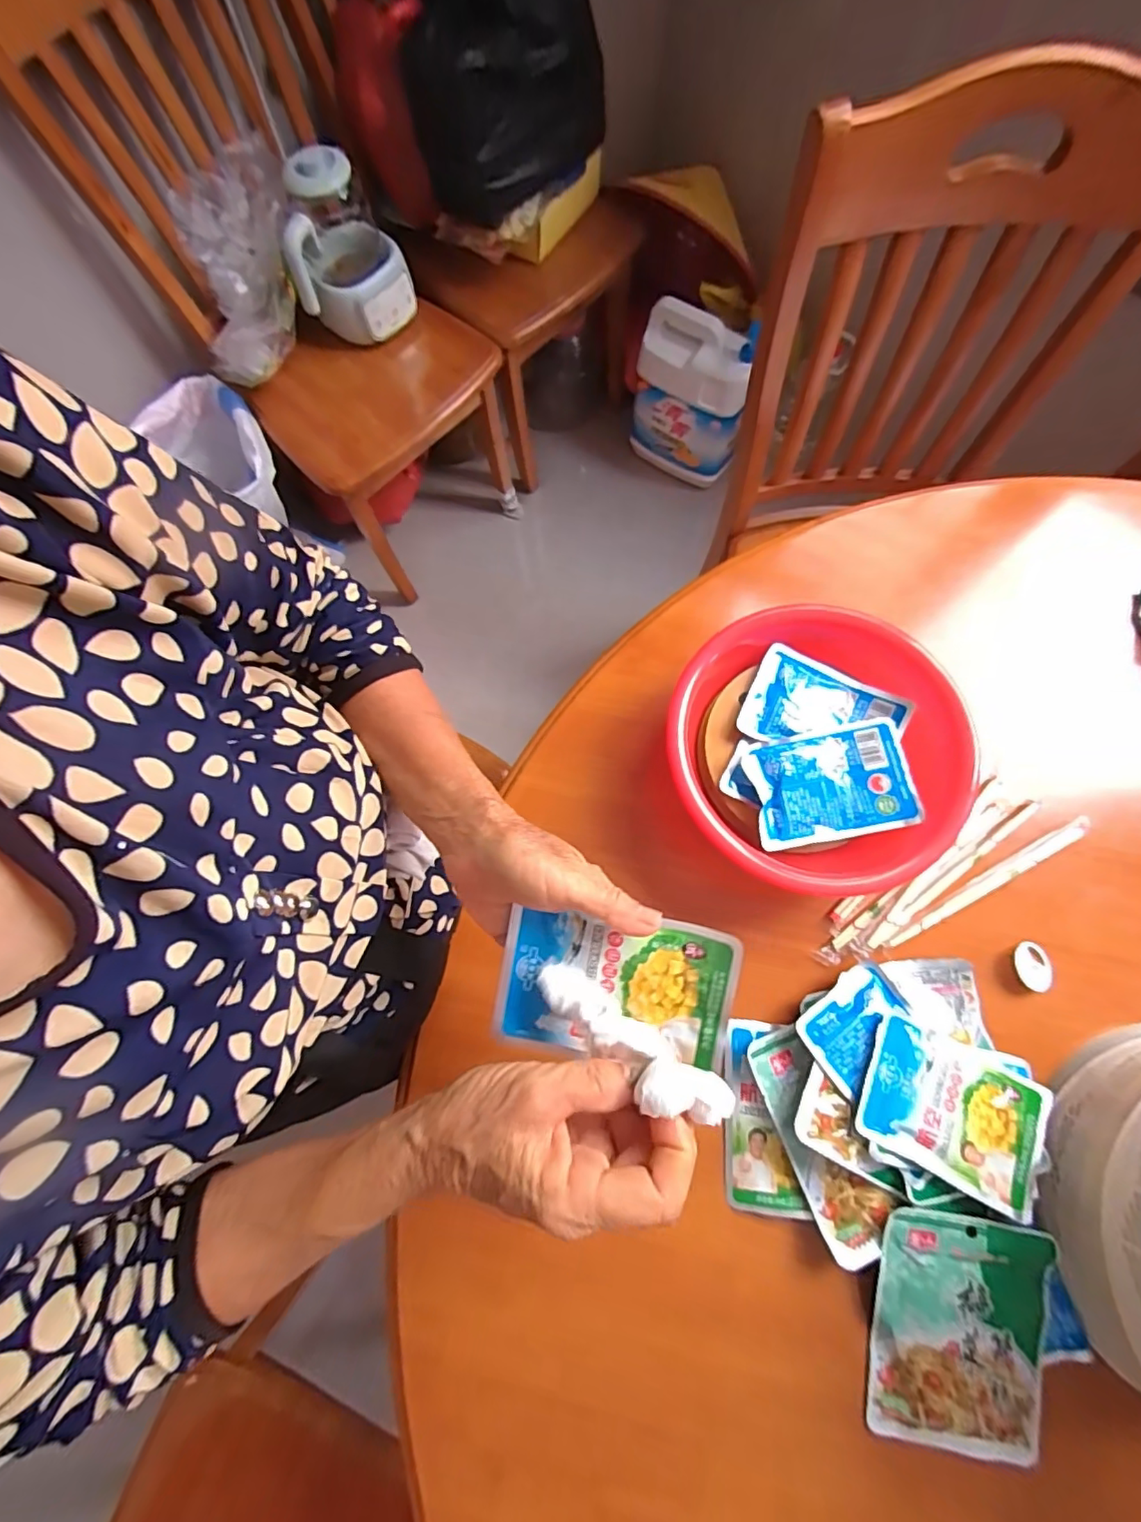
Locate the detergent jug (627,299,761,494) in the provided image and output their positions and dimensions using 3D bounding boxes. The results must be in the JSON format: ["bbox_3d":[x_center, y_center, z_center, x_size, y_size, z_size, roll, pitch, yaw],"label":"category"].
[{"bbox_3d":[0.270,-0.808,1.272,0.254,0.323,0.121,21,77,7],"label":"detergent jug"}]

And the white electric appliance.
[{"bbox_3d":[-0.387,-0.869,0.950,0.183,0.201,0.182,-20,76,-4],"label":"white electric appliance"}]

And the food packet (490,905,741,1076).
[{"bbox_3d":[0.024,0.127,0.312,0.128,0.006,0.076,5,93,6],"label":"food packet"}]

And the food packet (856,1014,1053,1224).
[{"bbox_3d":[0.270,0.246,0.391,0.127,0.007,0.088,25,67,4],"label":"food packet"}]

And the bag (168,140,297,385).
[{"bbox_3d":[-0.549,-0.826,0.934,0.168,0.092,0.348,-1,97,1],"label":"bag"}]

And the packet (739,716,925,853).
[{"bbox_3d":[0.208,0.019,0.448,0.122,0.011,0.087,-11,75,-1],"label":"packet"}]

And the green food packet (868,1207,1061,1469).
[{"bbox_3d":[0.266,0.387,0.378,0.108,0.012,0.149,8,87,3],"label":"green food packet"}]

